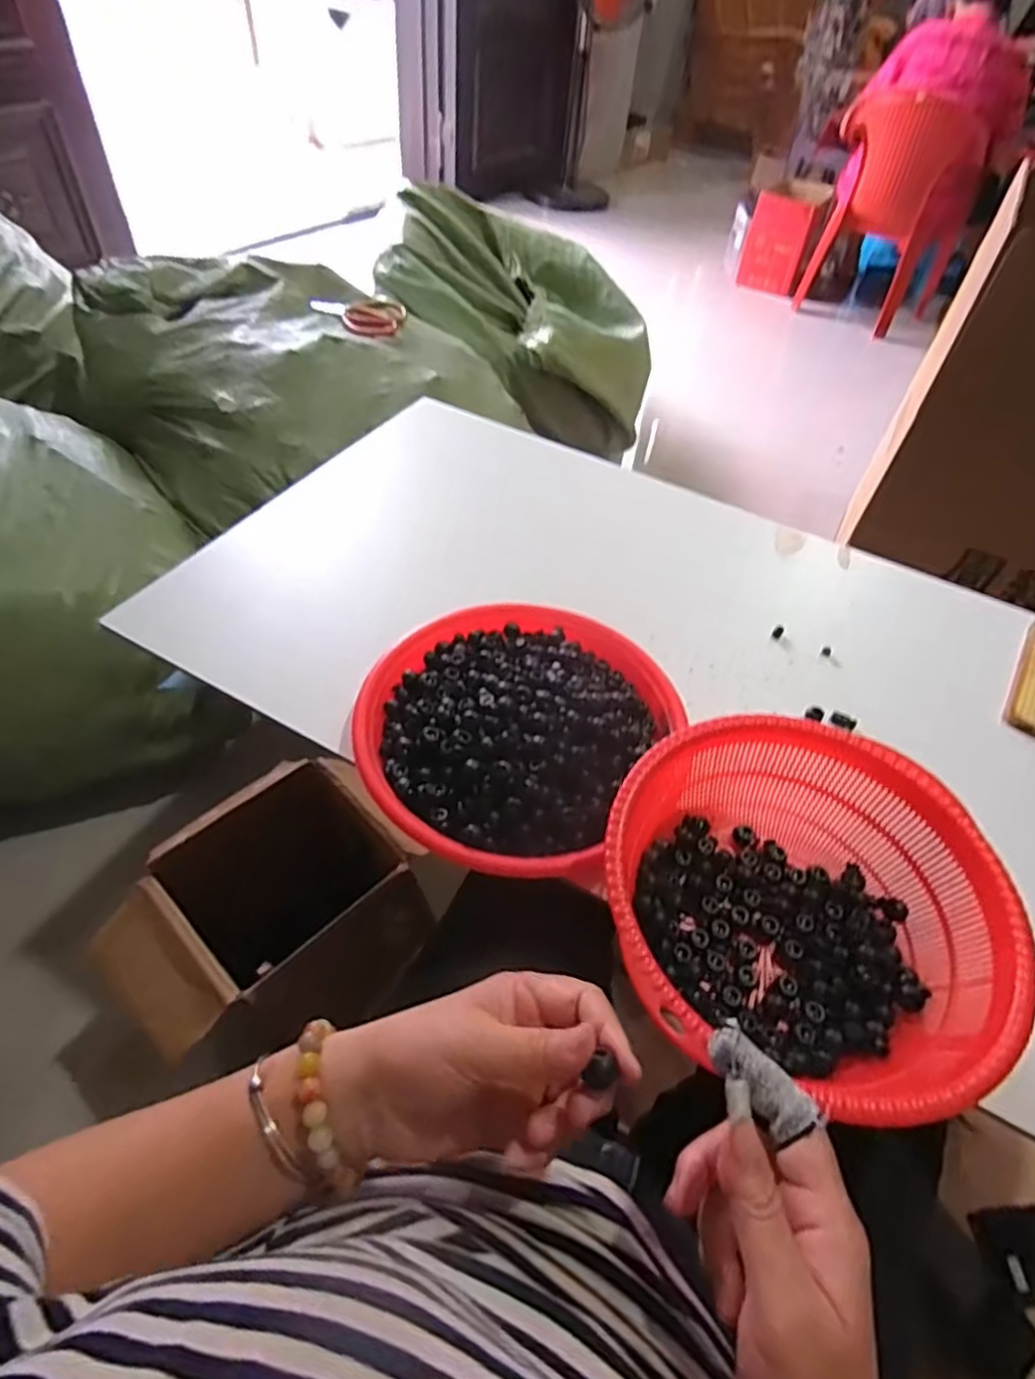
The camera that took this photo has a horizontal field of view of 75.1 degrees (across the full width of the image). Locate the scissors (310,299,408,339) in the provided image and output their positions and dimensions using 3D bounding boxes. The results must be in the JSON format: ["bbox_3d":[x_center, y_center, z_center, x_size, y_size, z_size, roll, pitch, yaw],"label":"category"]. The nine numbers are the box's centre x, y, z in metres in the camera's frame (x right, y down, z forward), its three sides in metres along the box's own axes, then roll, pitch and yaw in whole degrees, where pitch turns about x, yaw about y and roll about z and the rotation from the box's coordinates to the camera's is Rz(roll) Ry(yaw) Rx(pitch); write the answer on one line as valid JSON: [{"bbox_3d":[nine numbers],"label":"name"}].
[{"bbox_3d":[-0.261,-0.614,1.118,0.153,0.029,0.095,-6,51,-11],"label":"scissors"}]

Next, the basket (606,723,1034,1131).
[{"bbox_3d":[0.171,0.129,0.429,0.229,0.088,0.215,3,50,-3],"label":"basket"}]

